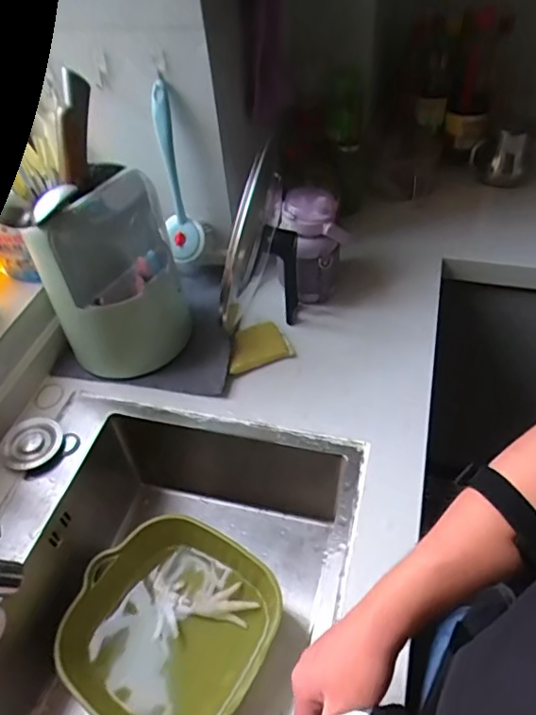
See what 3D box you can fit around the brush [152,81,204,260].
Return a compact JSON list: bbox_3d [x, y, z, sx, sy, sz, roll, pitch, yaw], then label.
[{"bbox_3d":[-0.140,-0.261,0.789,0.055,0.251,0.059,-11,47,-5],"label":"brush"}]

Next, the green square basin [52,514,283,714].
[{"bbox_3d":[-0.122,0.351,0.691,0.241,0.106,0.238,23,53,25],"label":"green square basin"}]

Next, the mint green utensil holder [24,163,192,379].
[{"bbox_3d":[-0.214,-0.105,0.751,0.166,0.262,0.142,-22,49,-15],"label":"mint green utensil holder"}]

